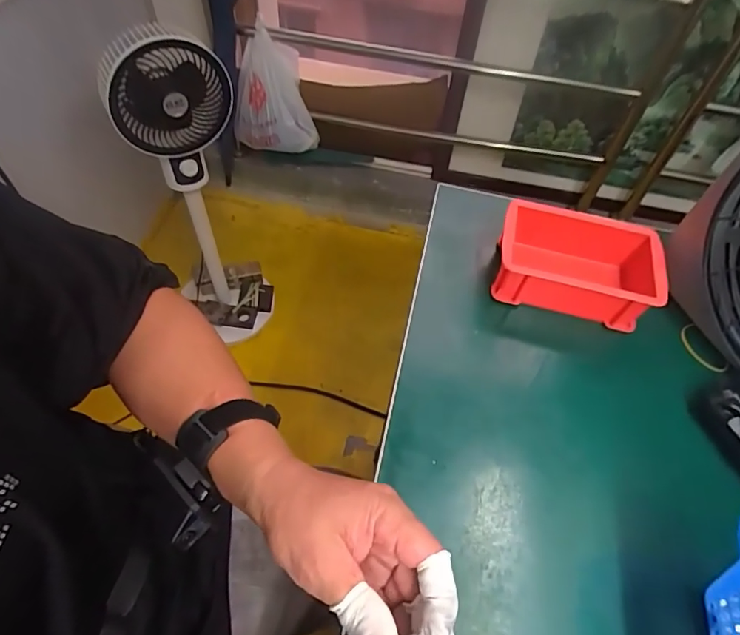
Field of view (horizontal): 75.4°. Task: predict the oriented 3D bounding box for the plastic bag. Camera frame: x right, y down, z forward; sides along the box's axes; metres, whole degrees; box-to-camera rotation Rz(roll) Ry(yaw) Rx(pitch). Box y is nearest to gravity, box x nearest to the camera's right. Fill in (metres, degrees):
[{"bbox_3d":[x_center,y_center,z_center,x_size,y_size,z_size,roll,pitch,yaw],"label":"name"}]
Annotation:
[{"bbox_3d":[-0.265,-0.618,1.372,0.262,0.270,0.163,37,60,20],"label":"plastic bag"}]

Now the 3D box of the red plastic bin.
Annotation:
[{"bbox_3d":[0.203,-0.049,0.471,0.155,0.058,0.096,14,55,6],"label":"red plastic bin"}]

